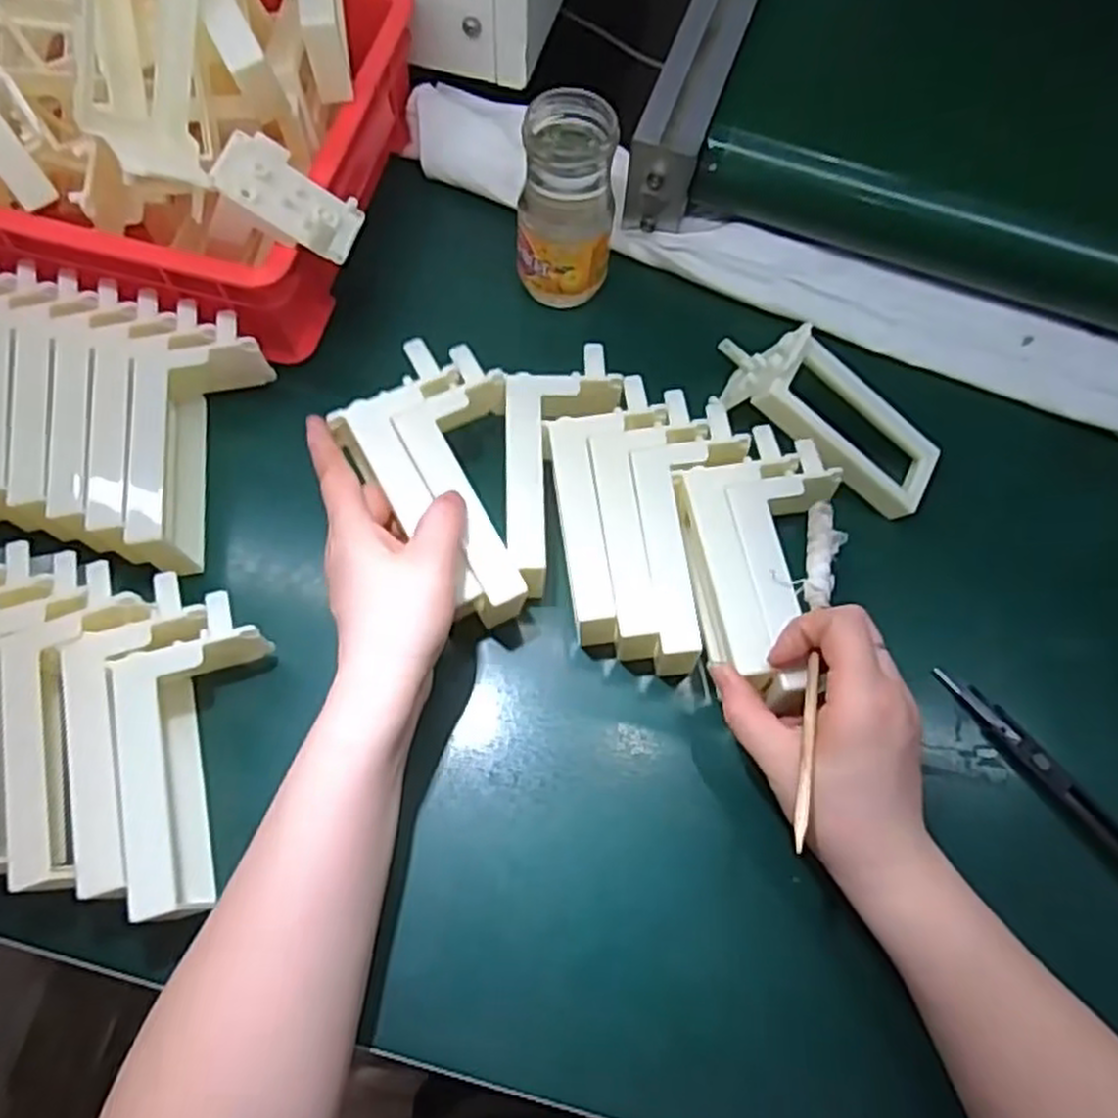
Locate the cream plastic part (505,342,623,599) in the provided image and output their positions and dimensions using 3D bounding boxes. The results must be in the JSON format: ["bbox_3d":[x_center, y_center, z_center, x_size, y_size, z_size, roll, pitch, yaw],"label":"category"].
[{"bbox_3d":[0.001,-0.052,0.458,0.064,0.043,0.146,3,66,-2],"label":"cream plastic part"}]

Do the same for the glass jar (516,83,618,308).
[{"bbox_3d":[0.005,-0.218,0.494,0.058,0.124,0.054,1,66,-2],"label":"glass jar"}]

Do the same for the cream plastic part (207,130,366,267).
[{"bbox_3d":[-0.149,-0.205,0.439,0.077,0.010,0.047,28,65,-24],"label":"cream plastic part"}]

